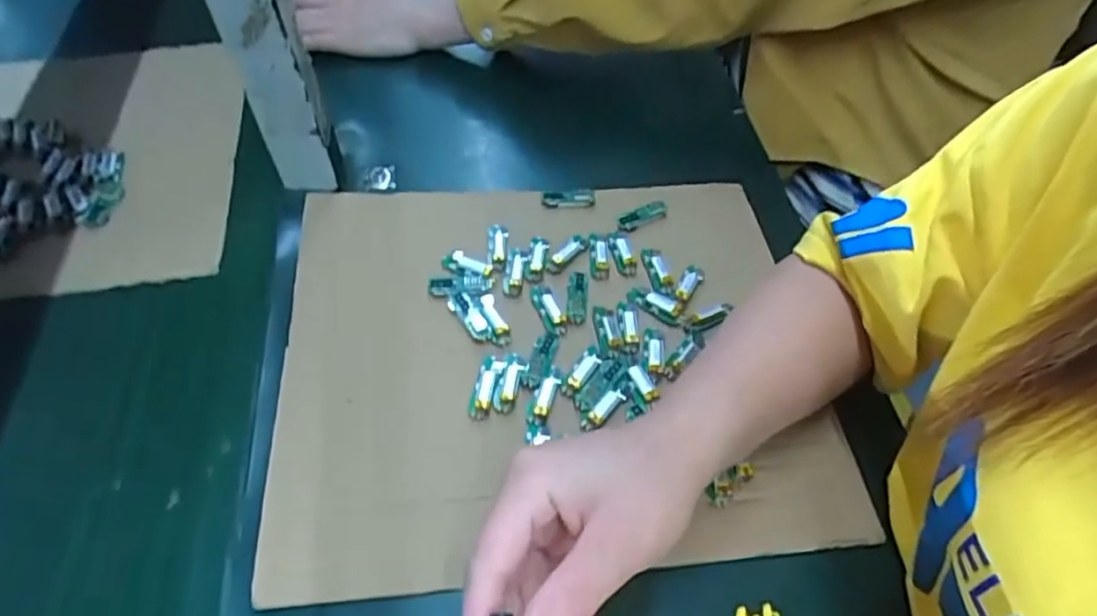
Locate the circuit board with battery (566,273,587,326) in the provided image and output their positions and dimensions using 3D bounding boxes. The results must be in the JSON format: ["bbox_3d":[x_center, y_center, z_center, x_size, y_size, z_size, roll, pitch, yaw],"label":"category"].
[{"bbox_3d":[0.021,-0.008,0.457,0.014,0.004,0.044,5,54,-1],"label":"circuit board with battery"}]

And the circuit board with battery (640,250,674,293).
[{"bbox_3d":[0.079,-0.029,0.474,0.015,0.006,0.044,-7,55,-9],"label":"circuit board with battery"}]

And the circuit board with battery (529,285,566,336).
[{"bbox_3d":[0.000,0.000,0.450,0.015,0.006,0.043,-17,58,-16],"label":"circuit board with battery"}]

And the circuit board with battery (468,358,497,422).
[{"bbox_3d":[-0.040,0.048,0.408,0.013,0.007,0.046,10,55,3],"label":"circuit board with battery"}]

